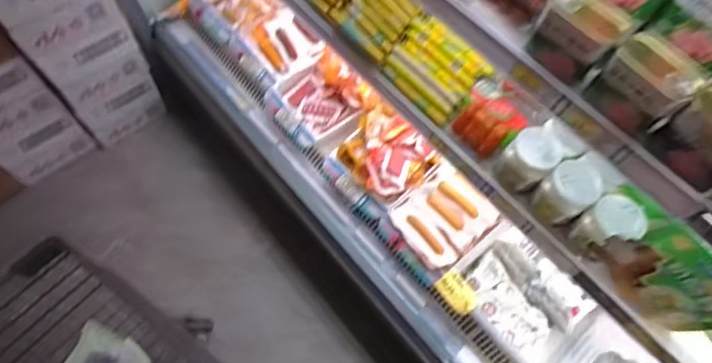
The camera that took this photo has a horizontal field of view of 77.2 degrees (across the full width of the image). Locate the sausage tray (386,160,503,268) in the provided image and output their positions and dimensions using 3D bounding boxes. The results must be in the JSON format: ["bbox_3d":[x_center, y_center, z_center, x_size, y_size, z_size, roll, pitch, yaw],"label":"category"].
[{"bbox_3d":[0.211,0.085,1.075,0.217,0.036,0.192,-37,69,-22],"label":"sausage tray"}]

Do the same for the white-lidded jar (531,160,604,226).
[{"bbox_3d":[0.385,0.019,0.808,0.086,0.103,0.078,-34,68,-21],"label":"white-lidded jar"}]

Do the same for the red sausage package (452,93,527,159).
[{"bbox_3d":[0.254,-0.115,0.863,0.076,0.078,0.112,-35,69,-21],"label":"red sausage package"}]

